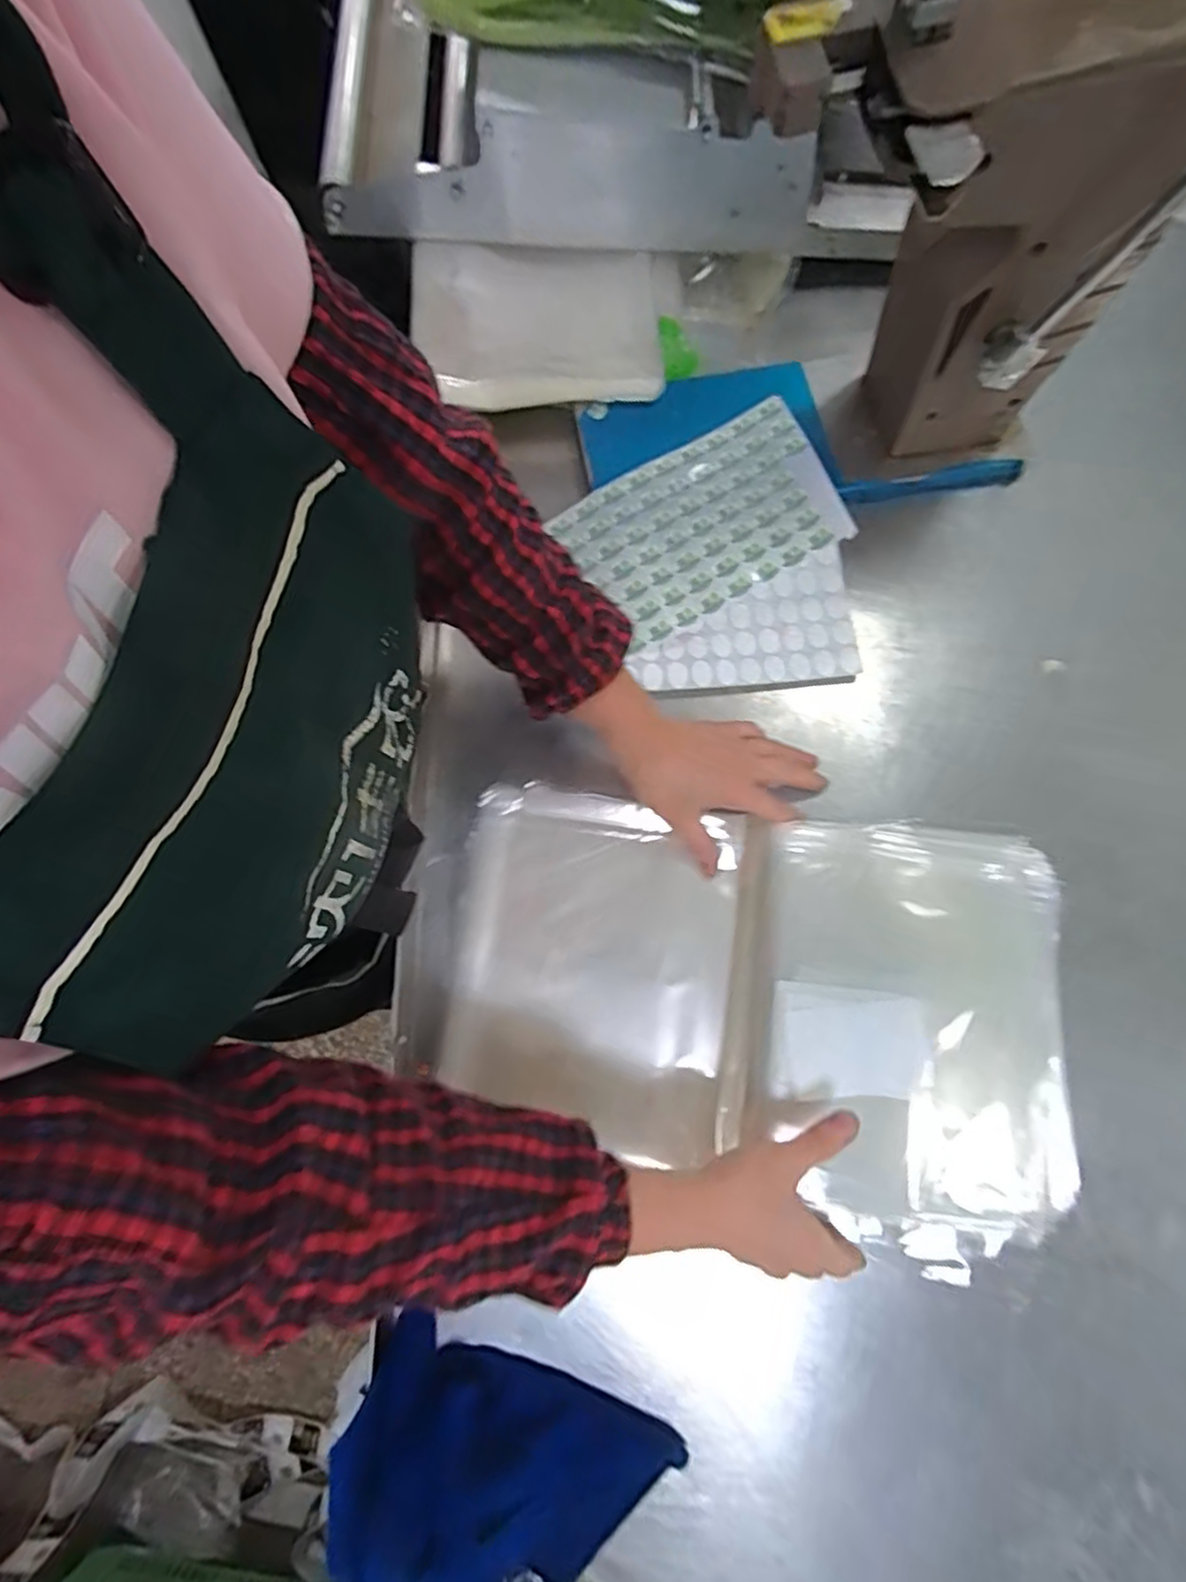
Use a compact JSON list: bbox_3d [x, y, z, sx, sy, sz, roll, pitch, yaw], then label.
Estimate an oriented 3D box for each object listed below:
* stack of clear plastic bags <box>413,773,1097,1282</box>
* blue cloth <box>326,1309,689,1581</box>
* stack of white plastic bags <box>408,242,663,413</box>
[{"bbox_3d":[0.110,0.145,0.493,0.470,0.045,0.269,10,78,3],"label":"stack of clear plastic bags"},{"bbox_3d":[-0.063,0.444,0.413,0.202,0.058,0.149,20,79,4],"label":"blue cloth"},{"bbox_3d":[-0.051,-0.403,0.592,0.209,0.033,0.136,-2,78,0],"label":"stack of white plastic bags"}]

